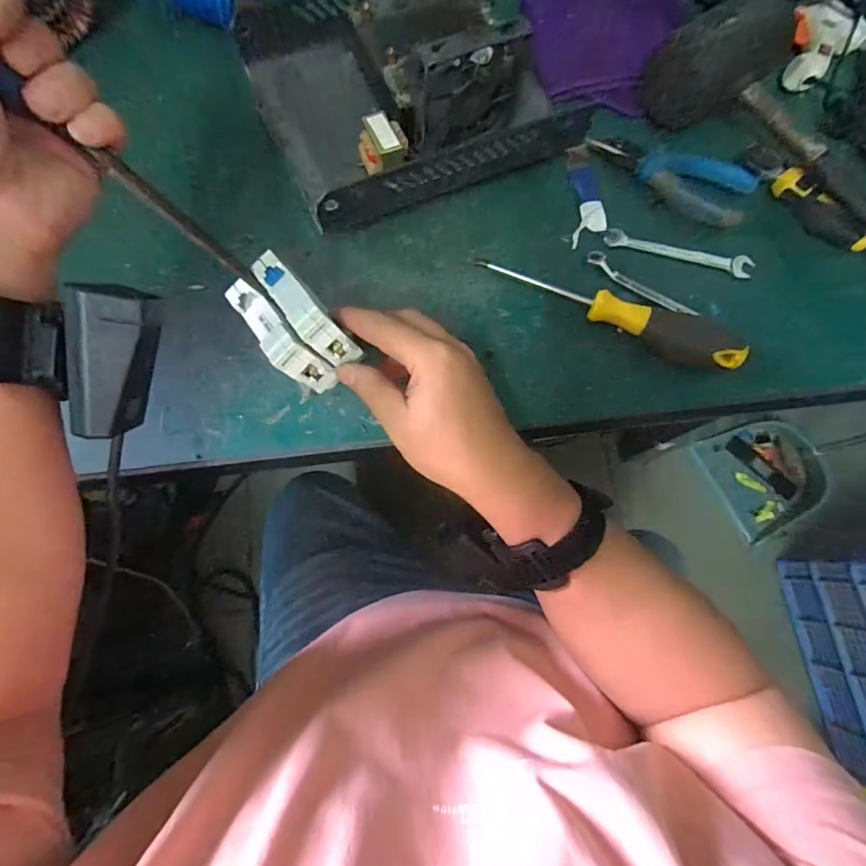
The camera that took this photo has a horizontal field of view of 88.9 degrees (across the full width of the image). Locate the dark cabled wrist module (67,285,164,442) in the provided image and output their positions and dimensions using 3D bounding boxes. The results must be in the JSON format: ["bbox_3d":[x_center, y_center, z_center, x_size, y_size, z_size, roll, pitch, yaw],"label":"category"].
[{"bbox_3d":[-0.150,-0.034,0.208,0.023,0.028,0.070,17,107,1],"label":"dark cabled wrist module"}]

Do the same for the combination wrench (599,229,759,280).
[{"bbox_3d":[0.200,-0.148,0.359,0.120,0.005,0.019,15,75,2],"label":"combination wrench"}]

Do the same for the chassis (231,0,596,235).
[{"bbox_3d":[-0.019,-0.276,0.331,0.221,0.086,0.187,-23,77,-8],"label":"chassis"}]

